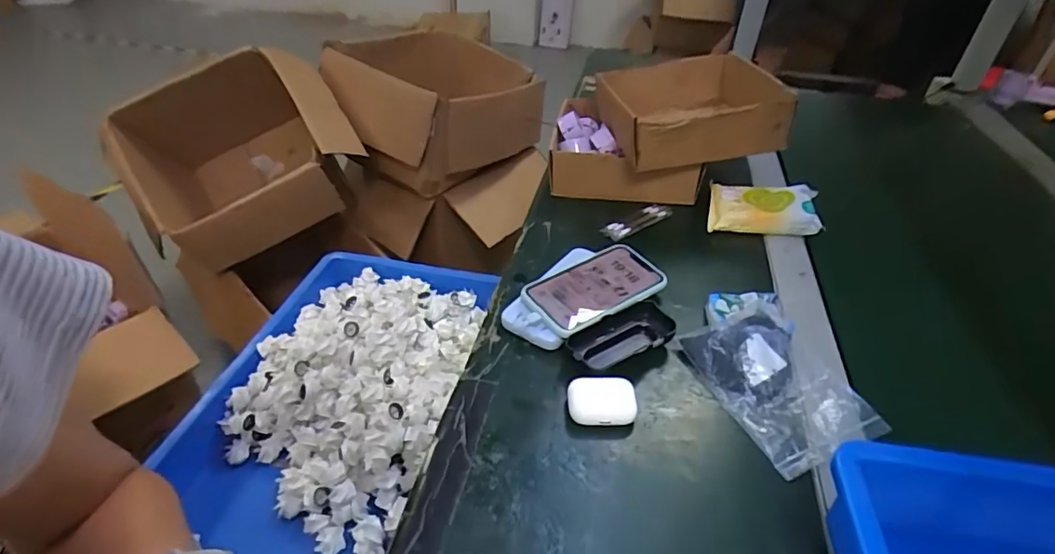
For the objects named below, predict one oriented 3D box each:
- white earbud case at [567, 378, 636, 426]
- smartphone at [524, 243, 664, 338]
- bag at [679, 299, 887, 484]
[{"bbox_3d":[0.065,0.110,0.472,0.058,0.025,0.037,3,39,0],"label":"white earbud case"},{"bbox_3d":[0.072,0.010,0.575,0.152,0.009,0.081,-25,53,-29],"label":"smartphone"},{"bbox_3d":[0.229,0.096,0.501,0.120,0.033,0.158,-15,42,-21],"label":"bag"}]

